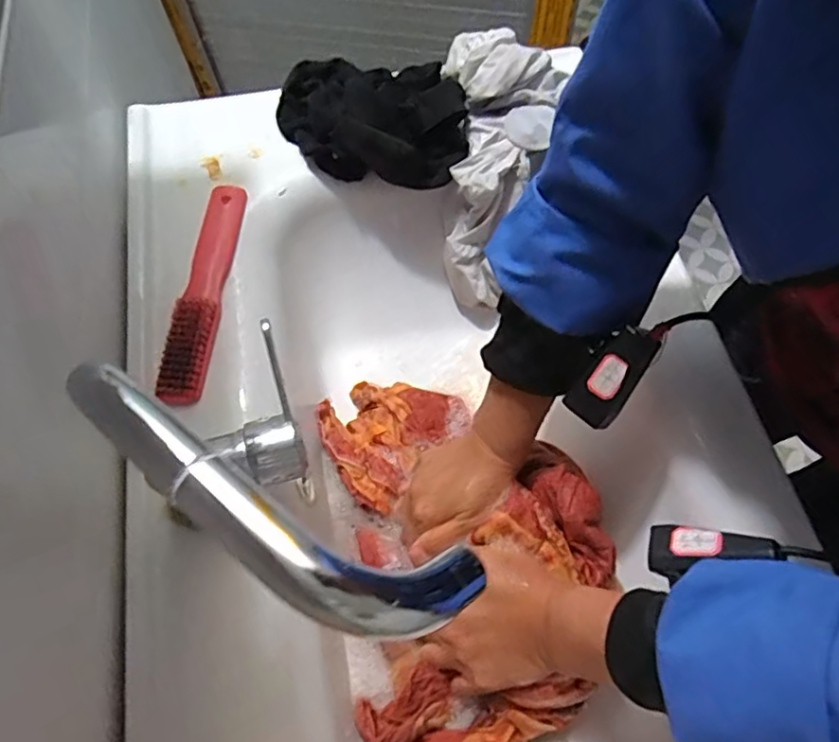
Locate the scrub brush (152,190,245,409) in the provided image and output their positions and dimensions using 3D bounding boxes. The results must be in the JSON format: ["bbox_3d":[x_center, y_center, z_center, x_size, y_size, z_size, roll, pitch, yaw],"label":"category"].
[{"bbox_3d":[-0.179,-0.072,0.512,0.032,0.022,0.211,2,64,5],"label":"scrub brush"}]

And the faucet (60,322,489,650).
[{"bbox_3d":[-0.061,0.064,0.300,0.183,0.179,0.061,39,72,20],"label":"faucet"}]

